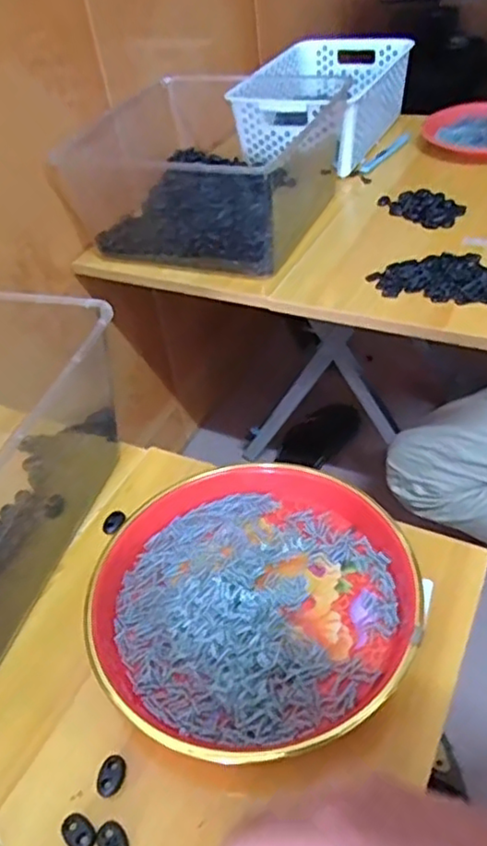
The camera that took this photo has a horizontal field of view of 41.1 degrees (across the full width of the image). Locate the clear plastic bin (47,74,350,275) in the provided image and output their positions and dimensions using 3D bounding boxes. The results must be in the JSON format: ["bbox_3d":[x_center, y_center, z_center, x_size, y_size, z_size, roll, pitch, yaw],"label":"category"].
[{"bbox_3d":[-0.042,-0.335,0.872,0.290,0.164,0.308,17,49,24],"label":"clear plastic bin"}]

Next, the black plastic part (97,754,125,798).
[{"bbox_3d":[-0.079,0.211,0.388,0.016,0.004,0.023,9,46,18],"label":"black plastic part"}]

